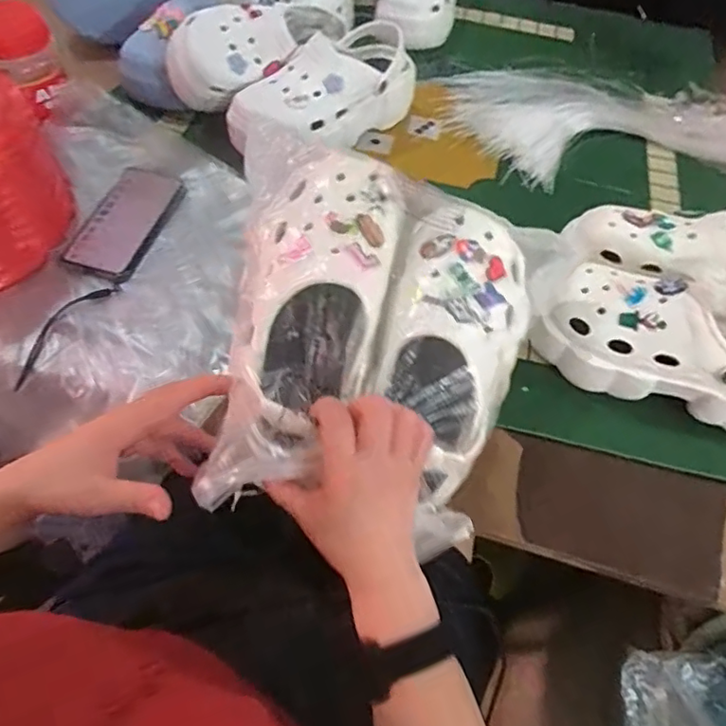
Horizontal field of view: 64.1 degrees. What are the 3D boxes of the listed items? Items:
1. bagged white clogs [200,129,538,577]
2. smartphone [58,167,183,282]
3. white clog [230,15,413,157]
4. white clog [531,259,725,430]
[{"bbox_3d":[0.013,-0.018,0.470,0.235,0.149,0.293,7,57,2],"label":"bagged white clogs"},{"bbox_3d":[-0.268,-0.163,0.662,0.076,0.015,0.161,15,57,7],"label":"smartphone"},{"bbox_3d":[-0.045,-0.336,0.736,0.107,0.107,0.235,38,63,20],"label":"white clog"},{"bbox_3d":[0.300,-0.024,0.570,0.259,0.111,0.125,17,58,9],"label":"white clog"}]

